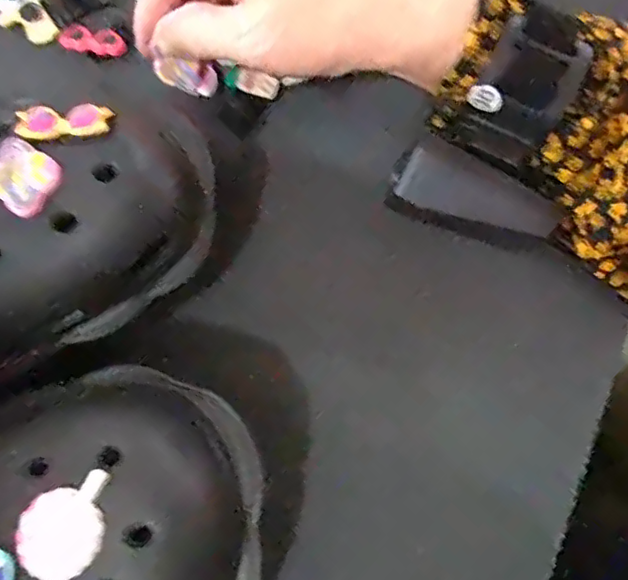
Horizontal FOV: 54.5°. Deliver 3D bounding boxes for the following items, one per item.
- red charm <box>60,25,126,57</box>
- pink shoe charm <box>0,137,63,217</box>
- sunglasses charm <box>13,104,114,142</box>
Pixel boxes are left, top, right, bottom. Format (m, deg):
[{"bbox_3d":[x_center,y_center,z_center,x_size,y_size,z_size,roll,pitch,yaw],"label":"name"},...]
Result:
[{"bbox_3d":[-0.117,-0.133,0.327,0.038,0.006,0.016,15,68,7],"label":"red charm"},{"bbox_3d":[-0.098,-0.038,0.202,0.027,0.004,0.022,33,71,13],"label":"pink shoe charm"},{"bbox_3d":[-0.087,-0.059,0.211,0.032,0.004,0.014,-3,67,-1],"label":"sunglasses charm"}]

